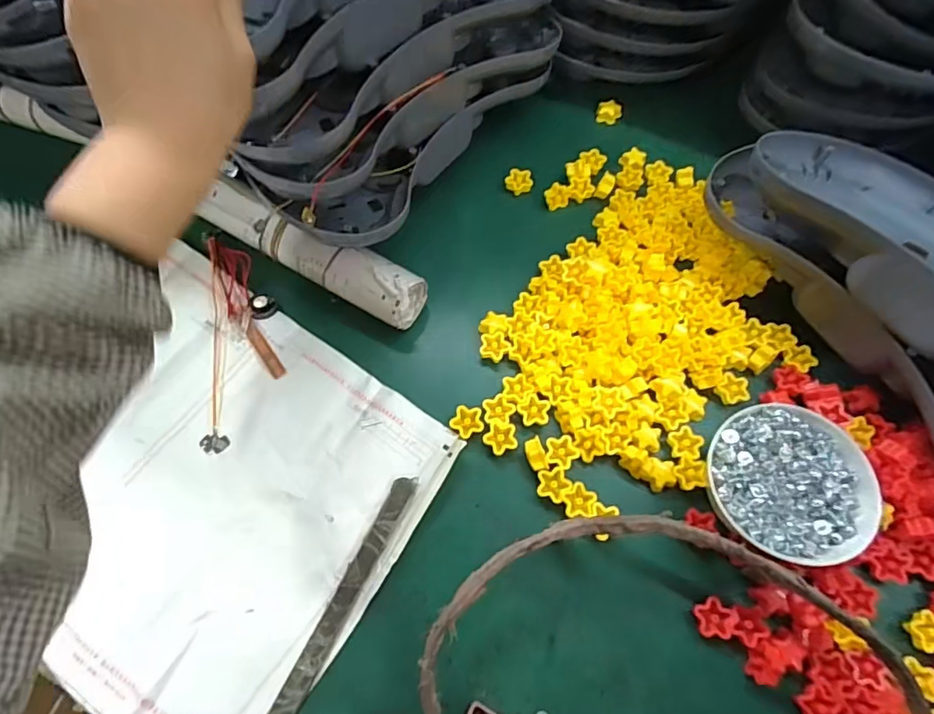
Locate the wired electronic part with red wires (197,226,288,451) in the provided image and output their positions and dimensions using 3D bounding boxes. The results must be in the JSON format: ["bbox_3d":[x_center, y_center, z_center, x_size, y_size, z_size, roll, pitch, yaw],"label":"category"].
[{"bbox_3d":[-0.198,-0.024,0.464,0.063,0.018,0.205,-8,65,-4],"label":"wired electronic part with red wires"}]

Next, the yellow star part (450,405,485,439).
[{"bbox_3d":[0.001,0.052,0.433,0.026,0.007,0.025,-40,71,-17],"label":"yellow star part"}]

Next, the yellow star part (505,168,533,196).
[{"bbox_3d":[0.053,-0.176,0.540,0.027,0.018,0.021,13,65,6],"label":"yellow star part"}]

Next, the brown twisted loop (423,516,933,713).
[{"bbox_3d":[0.144,0.218,0.308,0.332,0.016,0.211,35,69,15],"label":"brown twisted loop"}]

